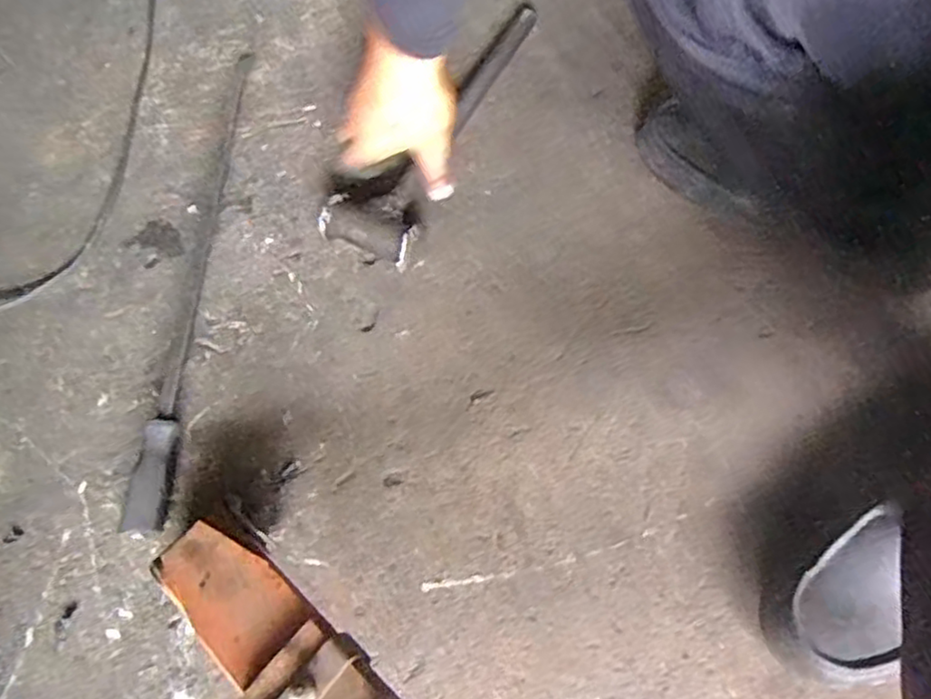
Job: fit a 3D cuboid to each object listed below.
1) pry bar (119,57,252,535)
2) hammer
[{"bbox_3d":[-0.255,-0.094,0.655,0.036,0.038,0.535,2,66,3],"label":"pry bar"},{"bbox_3d":[-0.016,-0.230,0.716,0.091,0.044,0.354,26,63,13],"label":"hammer"}]

